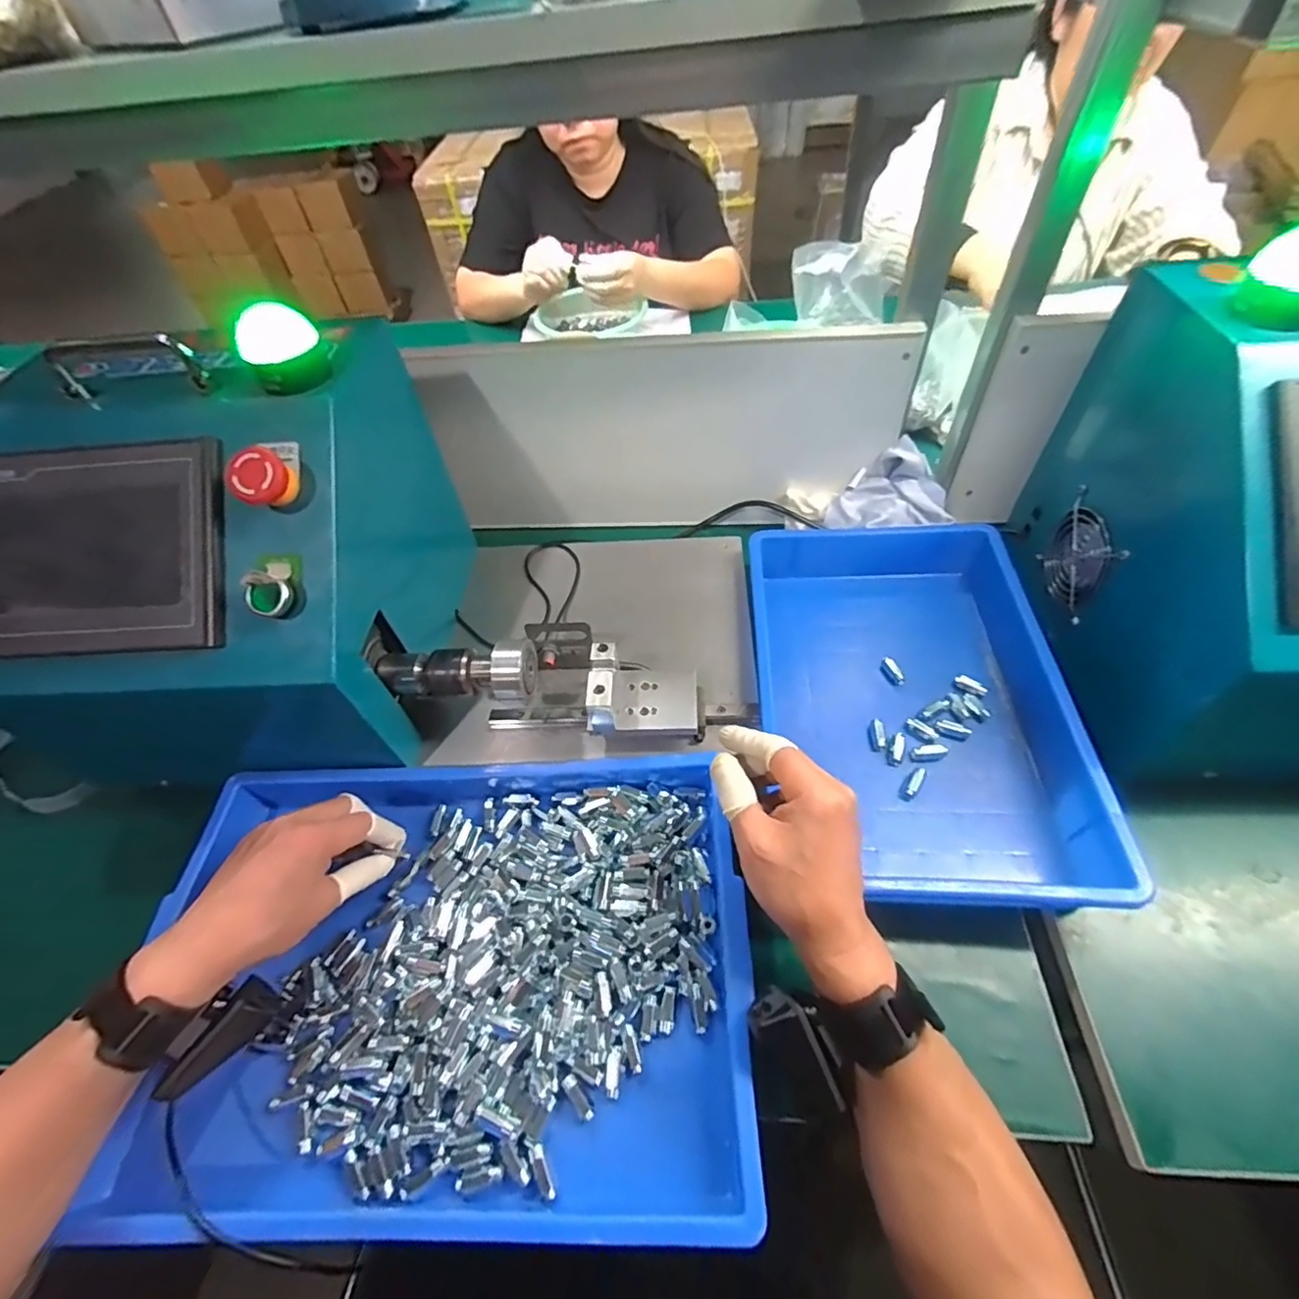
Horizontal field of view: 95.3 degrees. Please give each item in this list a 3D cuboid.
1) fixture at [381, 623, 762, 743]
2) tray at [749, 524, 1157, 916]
[{"bbox_3d":[-0.066,0.024,0.520,0.309,0.098,0.097,6,54,10],"label":"fixture"},{"bbox_3d":[0.220,0.036,0.530,0.245,0.066,0.366,1,53,6],"label":"tray"}]

